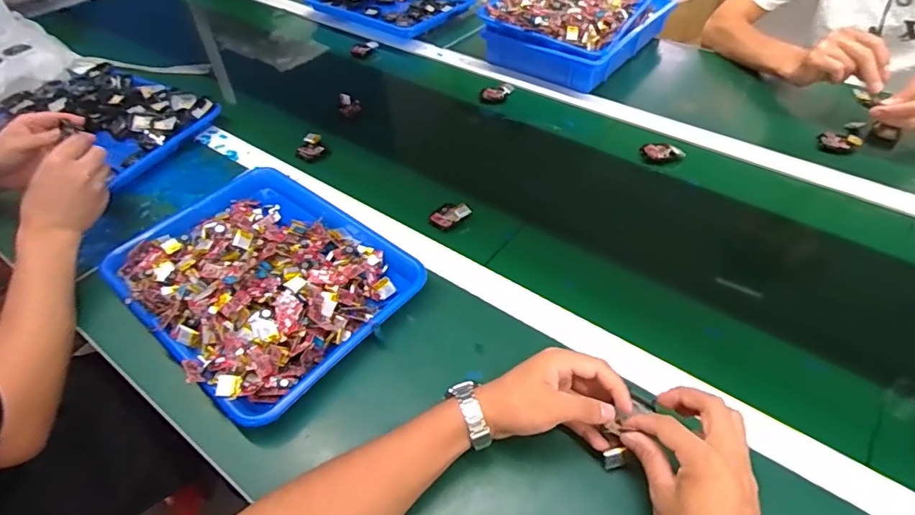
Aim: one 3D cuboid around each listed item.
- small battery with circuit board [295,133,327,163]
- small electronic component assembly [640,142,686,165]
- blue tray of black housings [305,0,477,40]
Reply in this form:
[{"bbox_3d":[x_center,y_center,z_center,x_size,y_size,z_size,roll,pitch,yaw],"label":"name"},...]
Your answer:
[{"bbox_3d":[-0.231,-0.173,0.783,0.042,0.024,0.046,-10,48,-7],"label":"small battery with circuit board"},{"bbox_3d":[0.307,-0.155,0.749,0.063,0.025,0.023,13,49,14],"label":"small electronic component assembly"},{"bbox_3d":[-0.136,-0.598,1.147,0.340,0.036,0.273,26,53,24],"label":"blue tray of black housings"}]

